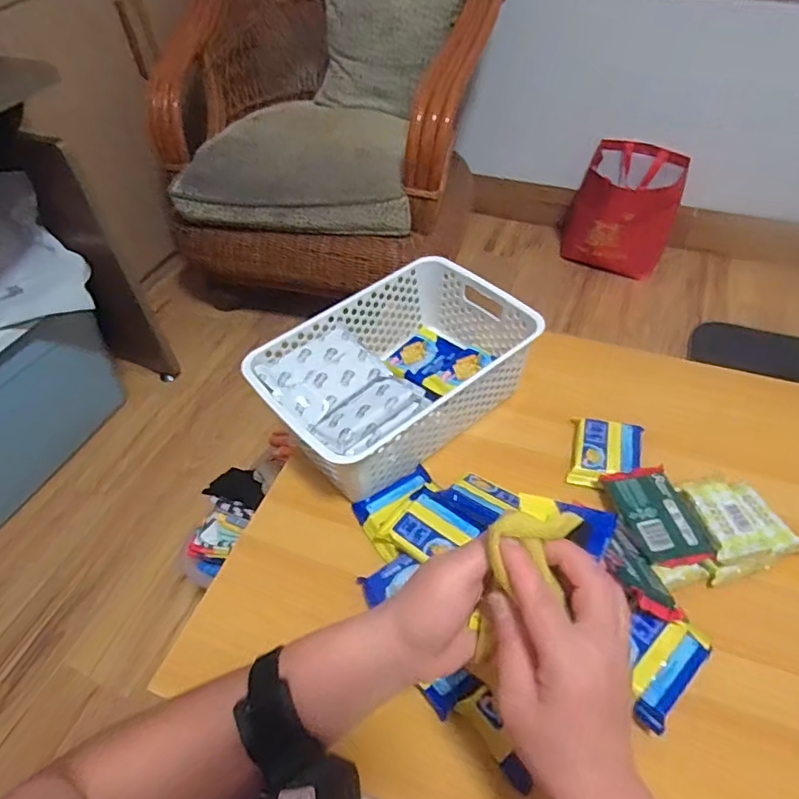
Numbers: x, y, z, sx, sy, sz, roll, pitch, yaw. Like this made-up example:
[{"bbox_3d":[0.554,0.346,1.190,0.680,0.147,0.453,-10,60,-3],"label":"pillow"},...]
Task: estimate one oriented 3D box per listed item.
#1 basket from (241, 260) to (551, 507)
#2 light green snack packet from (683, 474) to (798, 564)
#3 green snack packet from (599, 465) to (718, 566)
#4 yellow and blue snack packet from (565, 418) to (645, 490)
[{"bbox_3d":[-0.007,-0.033,0.663,0.307,0.101,0.208,-33,55,-23],"label":"basket"},{"bbox_3d":[0.349,0.116,0.560,0.090,0.022,0.090,-9,49,-4],"label":"light green snack packet"},{"bbox_3d":[0.263,0.118,0.564,0.072,0.022,0.110,-10,49,-5],"label":"green snack packet"},{"bbox_3d":[0.238,0.062,0.630,0.075,0.015,0.096,12,51,13],"label":"yellow and blue snack packet"}]

